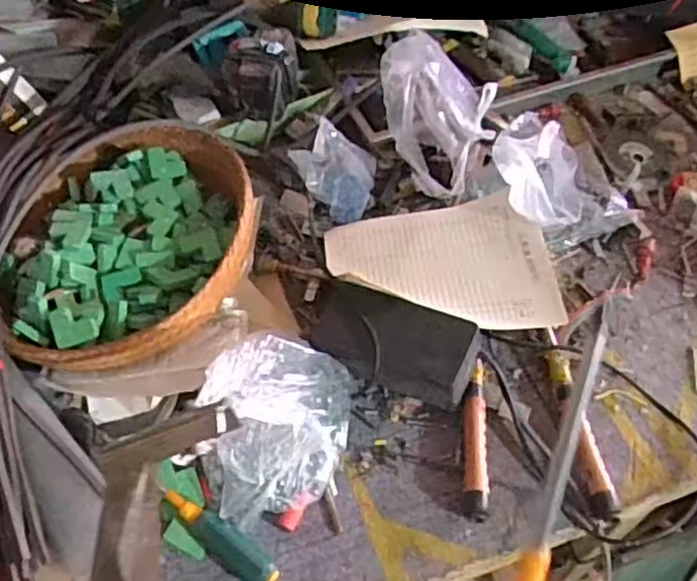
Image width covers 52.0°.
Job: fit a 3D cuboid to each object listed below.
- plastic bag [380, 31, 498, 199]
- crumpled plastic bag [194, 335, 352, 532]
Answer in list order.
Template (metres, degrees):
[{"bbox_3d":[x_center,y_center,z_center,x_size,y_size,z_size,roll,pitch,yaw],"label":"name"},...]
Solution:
[{"bbox_3d":[0.102,-0.226,0.914,0.091,0.131,0.191,-19,58,-14],"label":"plastic bag"},{"bbox_3d":[-0.066,0.116,0.683,0.119,0.142,0.179,10,55,6],"label":"crumpled plastic bag"}]

